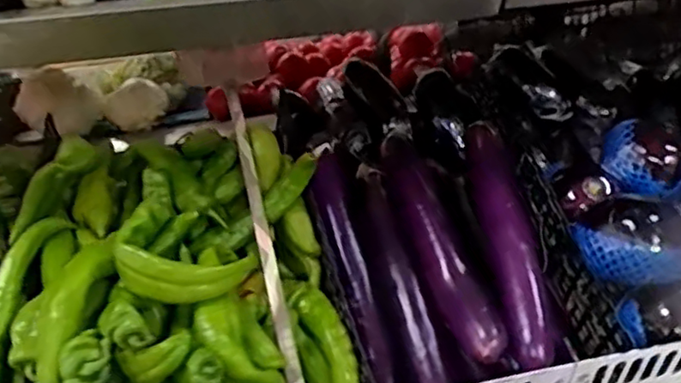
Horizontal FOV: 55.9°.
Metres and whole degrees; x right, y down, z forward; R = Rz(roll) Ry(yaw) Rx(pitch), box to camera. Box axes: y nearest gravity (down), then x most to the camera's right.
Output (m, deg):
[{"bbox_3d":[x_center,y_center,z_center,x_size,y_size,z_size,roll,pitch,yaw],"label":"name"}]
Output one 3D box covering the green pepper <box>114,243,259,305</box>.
[{"bbox_3d":[-0.167,0.087,0.703,0.149,0.047,0.066,5,30,-13],"label":"green pepper"}]

